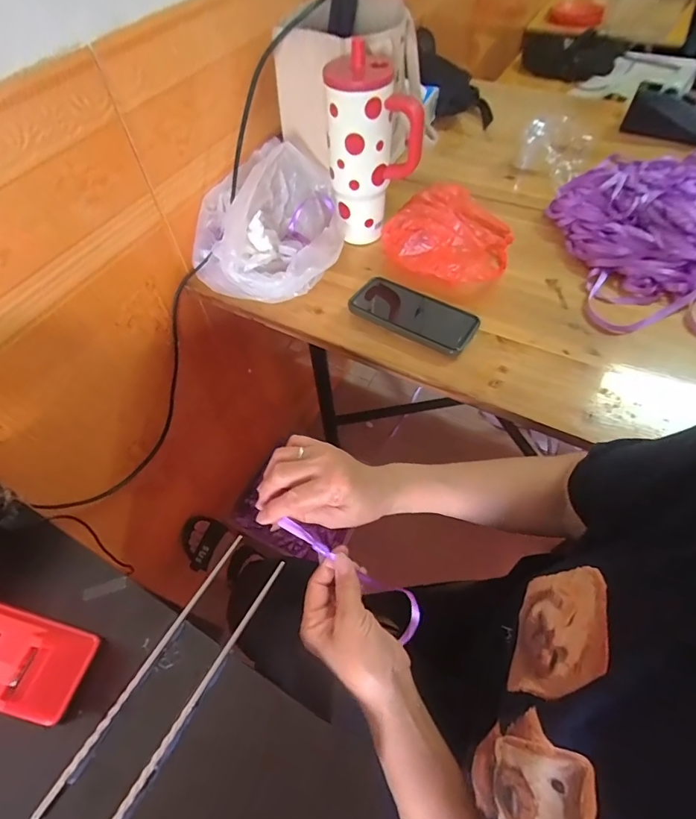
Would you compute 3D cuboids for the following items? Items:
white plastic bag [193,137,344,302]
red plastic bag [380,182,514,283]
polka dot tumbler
[{"bbox_3d":[-0.113,-0.273,0.616,0.209,0.103,0.284,2,56,4],"label":"white plastic bag"},{"bbox_3d":[0.153,-0.260,0.628,0.172,0.052,0.180,24,61,17],"label":"red plastic bag"},{"bbox_3d":[0.031,-0.323,0.573,0.081,0.207,0.108,-34,61,-18],"label":"polka dot tumbler"}]

